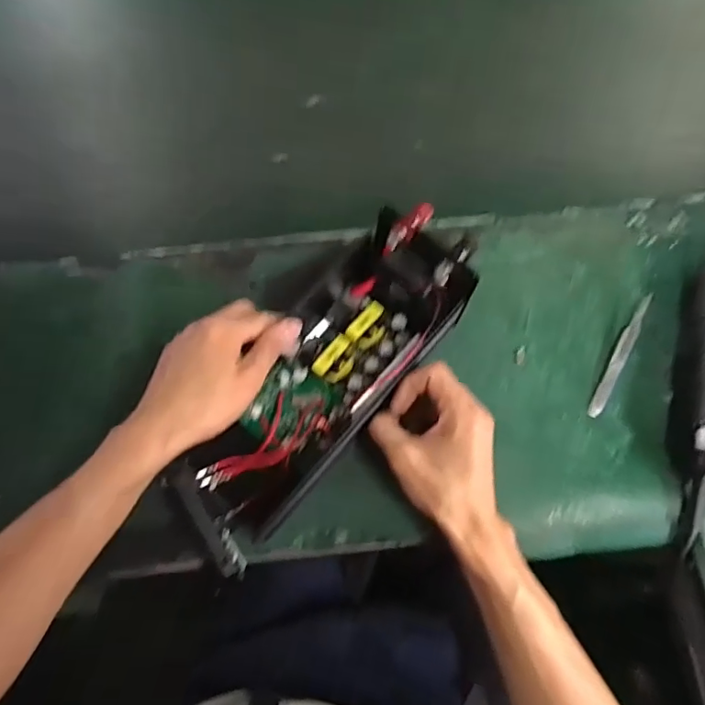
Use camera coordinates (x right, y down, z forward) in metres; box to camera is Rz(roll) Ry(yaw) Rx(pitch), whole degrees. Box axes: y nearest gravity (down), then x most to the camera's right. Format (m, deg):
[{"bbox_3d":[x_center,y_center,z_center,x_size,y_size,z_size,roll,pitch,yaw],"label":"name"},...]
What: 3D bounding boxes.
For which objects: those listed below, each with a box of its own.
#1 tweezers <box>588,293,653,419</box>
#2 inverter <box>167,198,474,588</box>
[{"bbox_3d":[0.238,0.002,0.470,0.012,0.013,0.125,29,73,10],"label":"tweezers"},{"bbox_3d":[-0.025,0.019,0.432,0.114,0.070,0.296,37,83,12],"label":"inverter"}]

